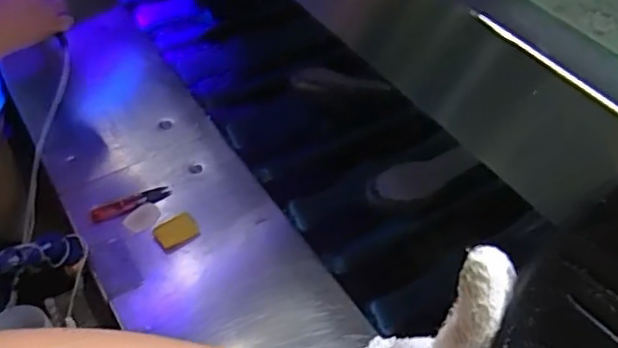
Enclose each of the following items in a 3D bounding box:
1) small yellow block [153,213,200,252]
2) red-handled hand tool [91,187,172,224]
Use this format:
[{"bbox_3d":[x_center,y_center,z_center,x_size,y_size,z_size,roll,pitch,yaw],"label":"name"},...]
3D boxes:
[{"bbox_3d":[-0.164,0.075,0.794,0.053,0.016,0.038,-31,54,-29],"label":"small yellow block"},{"bbox_3d":[-0.234,0.038,0.833,0.102,0.010,0.028,-22,50,-23],"label":"red-handled hand tool"}]

